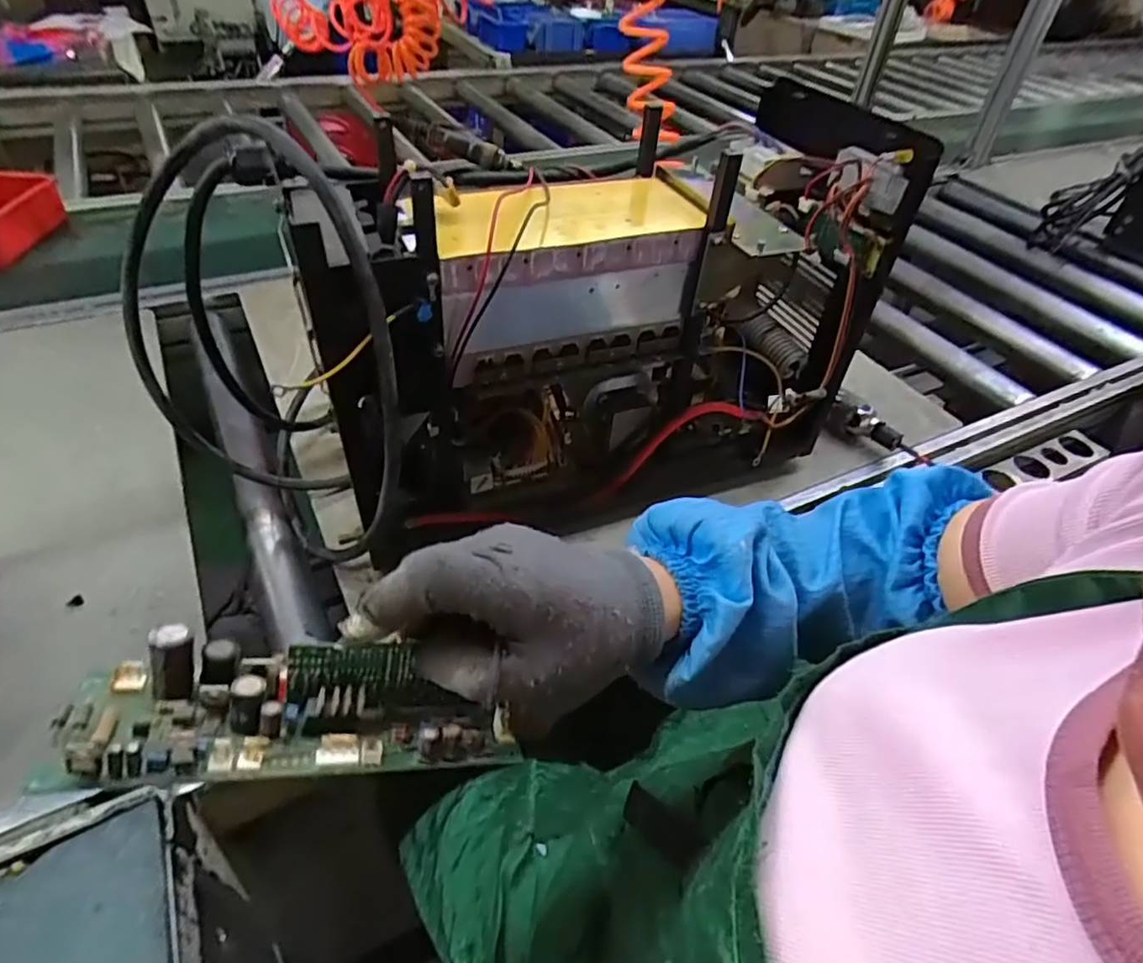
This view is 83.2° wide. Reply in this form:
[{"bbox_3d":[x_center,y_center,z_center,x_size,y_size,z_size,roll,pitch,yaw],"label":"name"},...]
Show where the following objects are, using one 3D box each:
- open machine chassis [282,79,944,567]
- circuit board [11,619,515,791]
[{"bbox_3d":[0.017,-0.144,0.563,0.450,0.287,0.212,-14,48,-19],"label":"open machine chassis"},{"bbox_3d":[-0.111,0.097,0.269,0.172,0.031,0.055,7,43,-15],"label":"circuit board"}]

